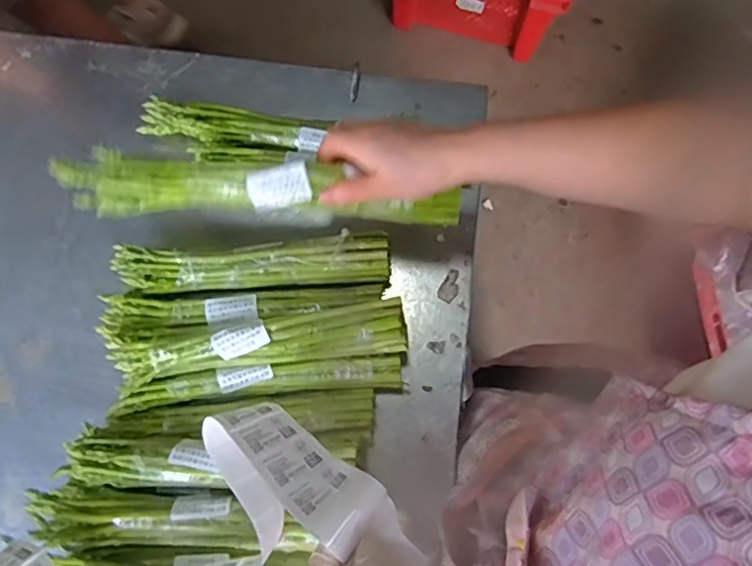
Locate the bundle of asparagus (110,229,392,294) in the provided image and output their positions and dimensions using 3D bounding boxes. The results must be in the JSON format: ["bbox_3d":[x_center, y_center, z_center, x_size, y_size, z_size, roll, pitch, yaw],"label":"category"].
[{"bbox_3d":[-0.121,-0.014,0.580,0.266,0.046,0.053,-3,80,-1],"label":"bundle of asparagus"}]

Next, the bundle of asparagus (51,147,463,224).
[{"bbox_3d":[-0.096,-0.077,0.490,0.330,0.041,0.044,4,77,-2],"label":"bundle of asparagus"}]

